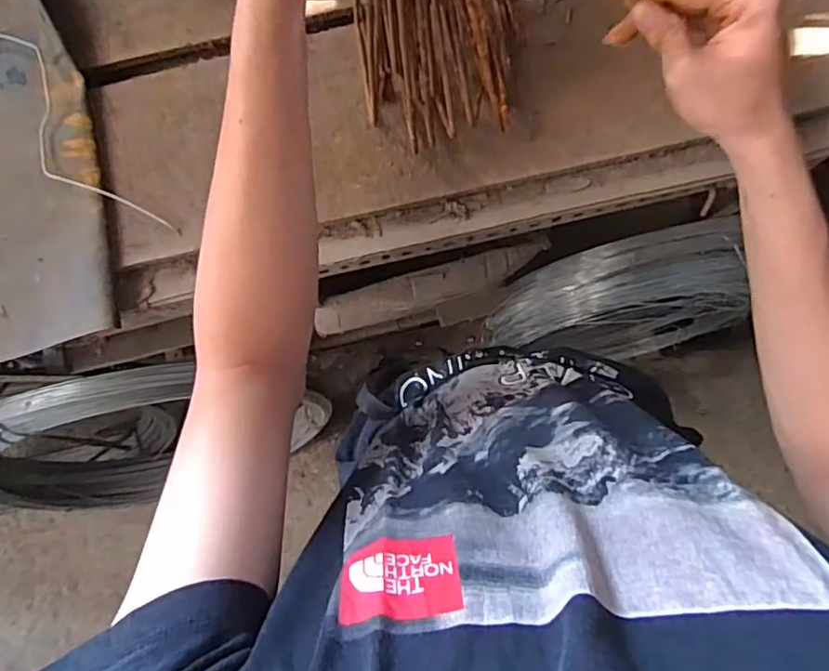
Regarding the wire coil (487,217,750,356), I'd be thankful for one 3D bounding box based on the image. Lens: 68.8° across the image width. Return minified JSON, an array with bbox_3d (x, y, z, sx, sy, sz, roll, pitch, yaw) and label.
[{"bbox_3d":[0.276,-0.046,0.849,0.316,0.327,0.140,-2,88,5],"label":"wire coil"}]

